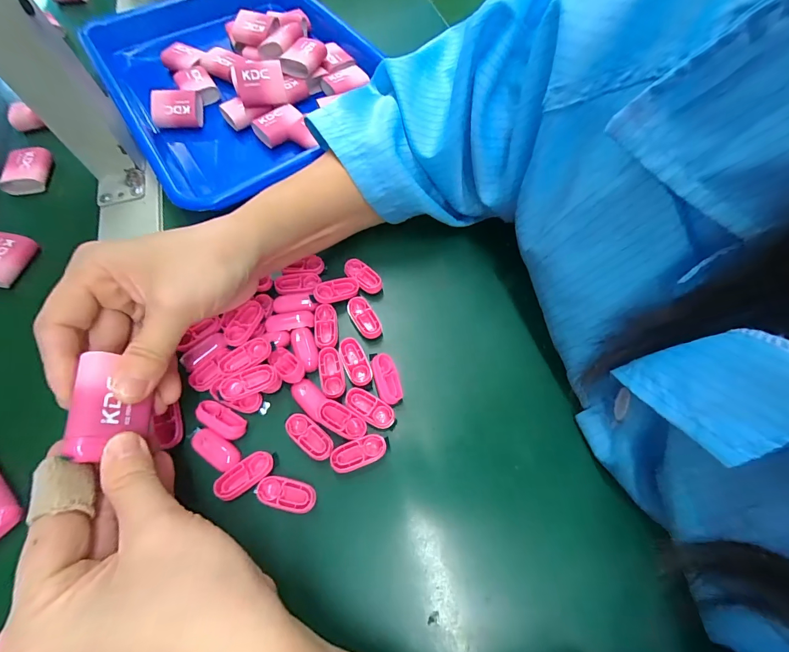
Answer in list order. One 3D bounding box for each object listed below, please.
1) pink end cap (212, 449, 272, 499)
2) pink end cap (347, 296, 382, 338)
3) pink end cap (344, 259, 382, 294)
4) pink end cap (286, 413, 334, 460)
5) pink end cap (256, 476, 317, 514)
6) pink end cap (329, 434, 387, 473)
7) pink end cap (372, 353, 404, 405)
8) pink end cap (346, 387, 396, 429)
[{"bbox_3d":[-0.088,0.088,0.214,0.034,0.004,0.016,-35,68,-15],"label":"pink end cap"},{"bbox_3d":[-0.022,-0.006,0.262,0.016,0.007,0.034,-33,68,-14],"label":"pink end cap"},{"bbox_3d":[-0.025,-0.038,0.278,0.034,0.006,0.015,38,71,18],"label":"pink end cap"},{"bbox_3d":[-0.053,0.067,0.222,0.035,0.004,0.016,34,69,16],"label":"pink end cap"},{"bbox_3d":[-0.063,0.097,0.210,0.034,0.005,0.016,11,65,7],"label":"pink end cap"},{"bbox_3d":[-0.022,0.077,0.219,0.034,0.004,0.015,-21,65,-9],"label":"pink end cap"},{"bbox_3d":[-0.005,0.034,0.240,0.016,0.005,0.034,-15,65,-6],"label":"pink end cap"},{"bbox_3d":[-0.016,0.054,0.234,0.033,0.010,0.016,30,69,15],"label":"pink end cap"}]

